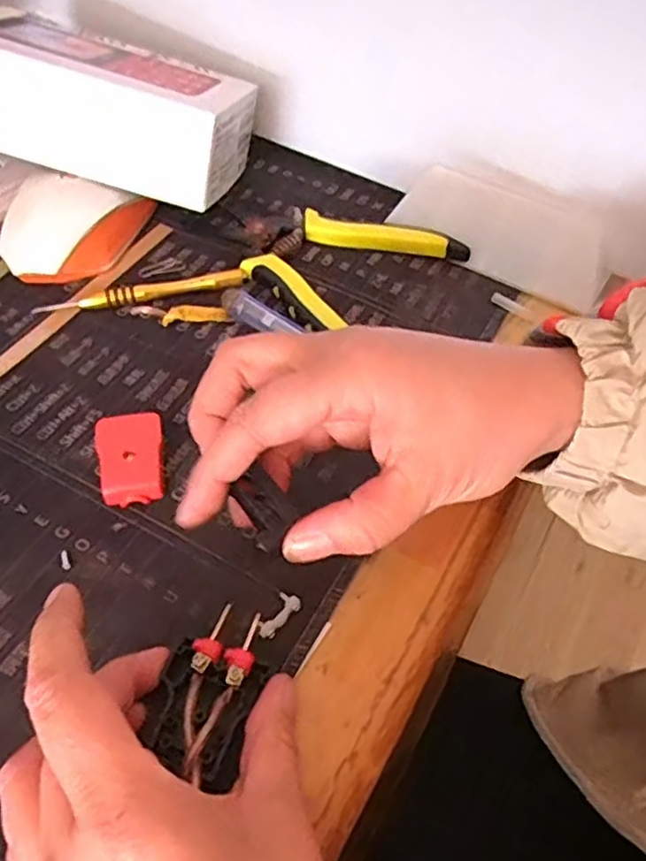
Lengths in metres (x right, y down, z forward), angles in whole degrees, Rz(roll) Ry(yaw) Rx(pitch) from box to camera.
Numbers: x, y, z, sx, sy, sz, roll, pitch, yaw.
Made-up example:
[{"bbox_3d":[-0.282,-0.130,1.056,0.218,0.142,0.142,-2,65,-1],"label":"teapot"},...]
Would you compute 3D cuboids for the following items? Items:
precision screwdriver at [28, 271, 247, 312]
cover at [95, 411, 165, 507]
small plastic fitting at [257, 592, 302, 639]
[{"bbox_3d":[-0.099,-0.077,0.379,0.116,0.009,0.010,-7,54,-9],"label":"precision screwdriver"},{"bbox_3d":[-0.087,0.013,0.309,0.028,0.016,0.041,-7,54,-9],"label":"cover"},{"bbox_3d":[-0.018,0.075,0.274,0.010,0.004,0.021,28,56,16],"label":"small plastic fitting"}]

